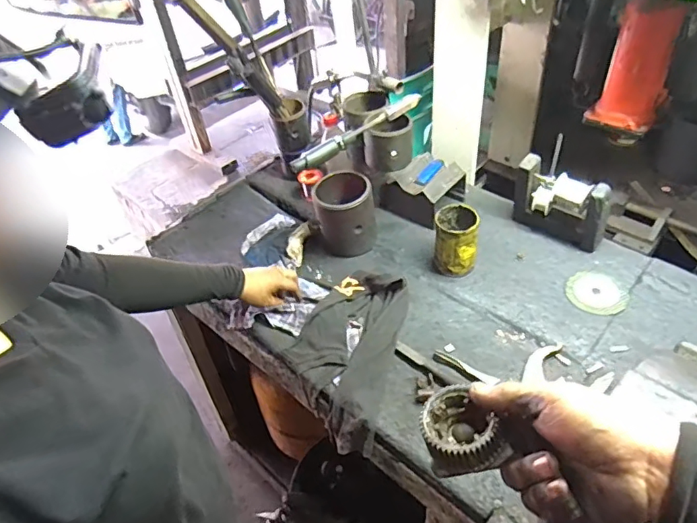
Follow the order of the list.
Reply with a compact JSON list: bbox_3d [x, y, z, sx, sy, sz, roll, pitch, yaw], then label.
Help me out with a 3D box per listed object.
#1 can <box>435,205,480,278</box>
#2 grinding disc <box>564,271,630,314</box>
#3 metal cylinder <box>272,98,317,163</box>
[{"bbox_3d":[0.197,-0.035,0.935,0.078,0.111,0.076,2,45,9],"label":"can"},{"bbox_3d":[0.430,0.053,0.887,0.100,0.006,0.094,-4,44,3],"label":"grinding disc"},{"bbox_3d":[-0.125,-0.293,1.143,0.079,0.107,0.077,-13,44,-7],"label":"metal cylinder"}]

